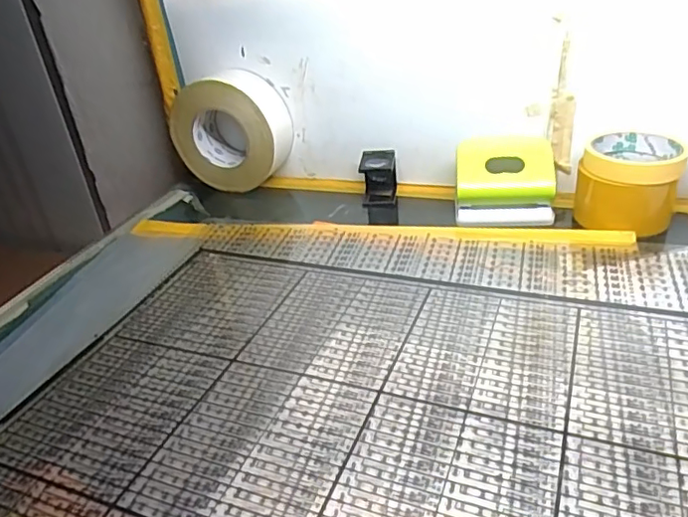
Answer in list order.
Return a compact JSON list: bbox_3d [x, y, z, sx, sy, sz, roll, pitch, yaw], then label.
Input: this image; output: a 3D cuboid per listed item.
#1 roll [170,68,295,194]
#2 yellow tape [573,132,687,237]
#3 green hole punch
[{"bbox_3d":[-0.143,-0.159,0.730,0.142,0.136,0.067,6,33,22],"label":"roll"},{"bbox_3d":[0.286,-0.080,0.577,0.090,0.069,0.090,9,34,26],"label":"yellow tape"},{"bbox_3d":[0.167,-0.083,0.602,0.099,0.071,0.058,-2,31,10],"label":"green hole punch"}]

